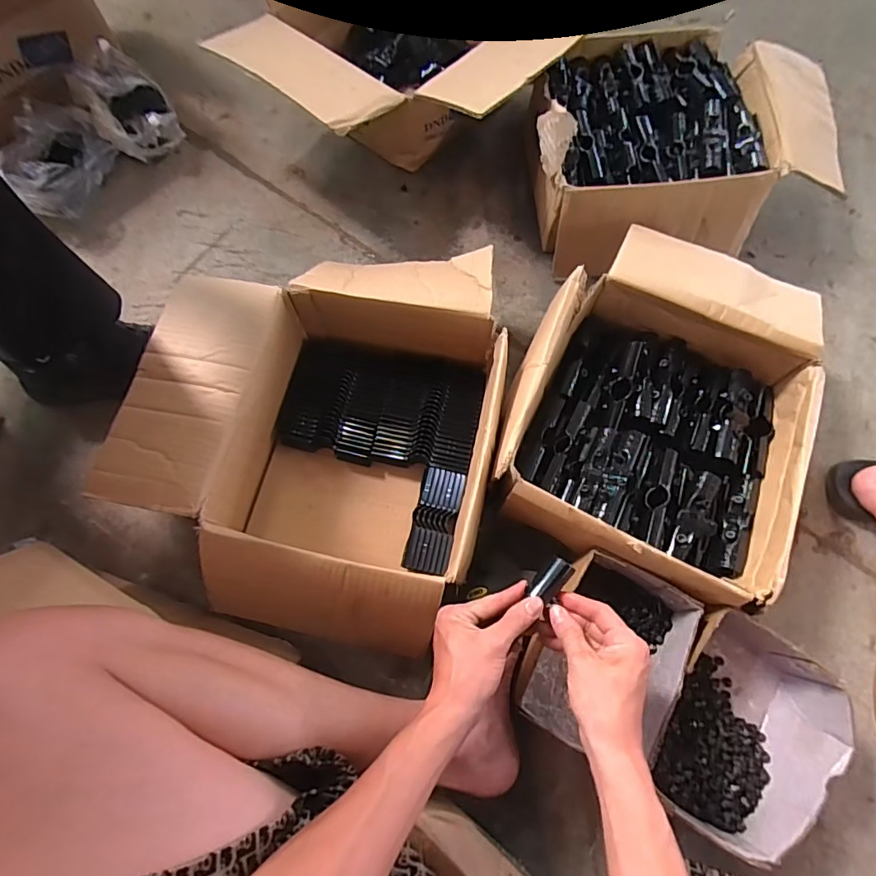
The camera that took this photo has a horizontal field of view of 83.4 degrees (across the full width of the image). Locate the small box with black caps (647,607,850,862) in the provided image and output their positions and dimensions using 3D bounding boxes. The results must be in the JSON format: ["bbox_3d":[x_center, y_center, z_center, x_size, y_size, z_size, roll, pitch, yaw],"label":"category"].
[{"bbox_3d":[0.327,0.317,0.540,0.142,0.105,0.213,41,77,14],"label":"small box with black caps"}]

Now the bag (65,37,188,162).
[{"bbox_3d":[-0.546,-0.586,0.860,0.135,0.107,0.170,-36,74,-10],"label":"bag"}]

